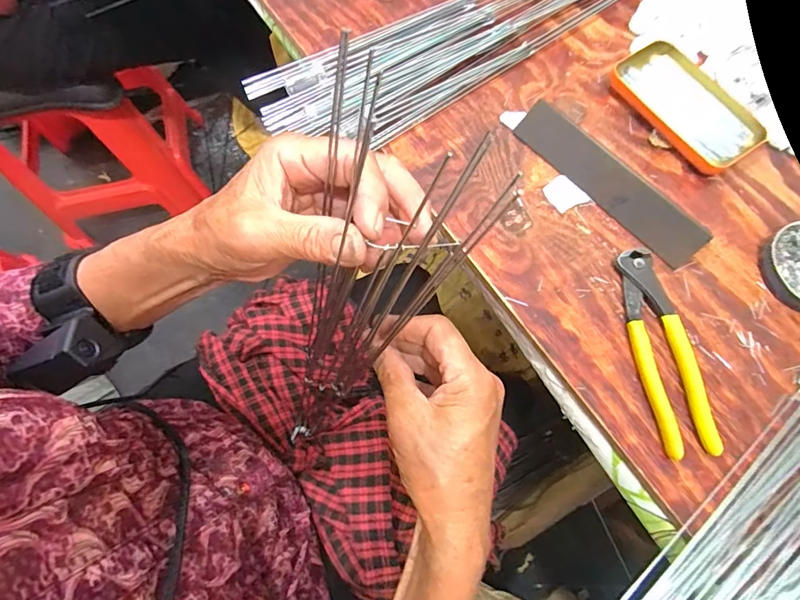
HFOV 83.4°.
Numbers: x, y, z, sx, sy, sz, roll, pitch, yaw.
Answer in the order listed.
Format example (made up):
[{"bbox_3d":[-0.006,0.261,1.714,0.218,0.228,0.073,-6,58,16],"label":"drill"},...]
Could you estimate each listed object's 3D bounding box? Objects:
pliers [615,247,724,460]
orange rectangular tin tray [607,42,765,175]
[{"bbox_3d":[0.210,0.038,0.358,0.043,0.013,0.162,-7,72,-1],"label":"pliers"},{"bbox_3d":[0.280,-0.191,0.438,0.077,0.017,0.144,-33,74,-9],"label":"orange rectangular tin tray"}]

